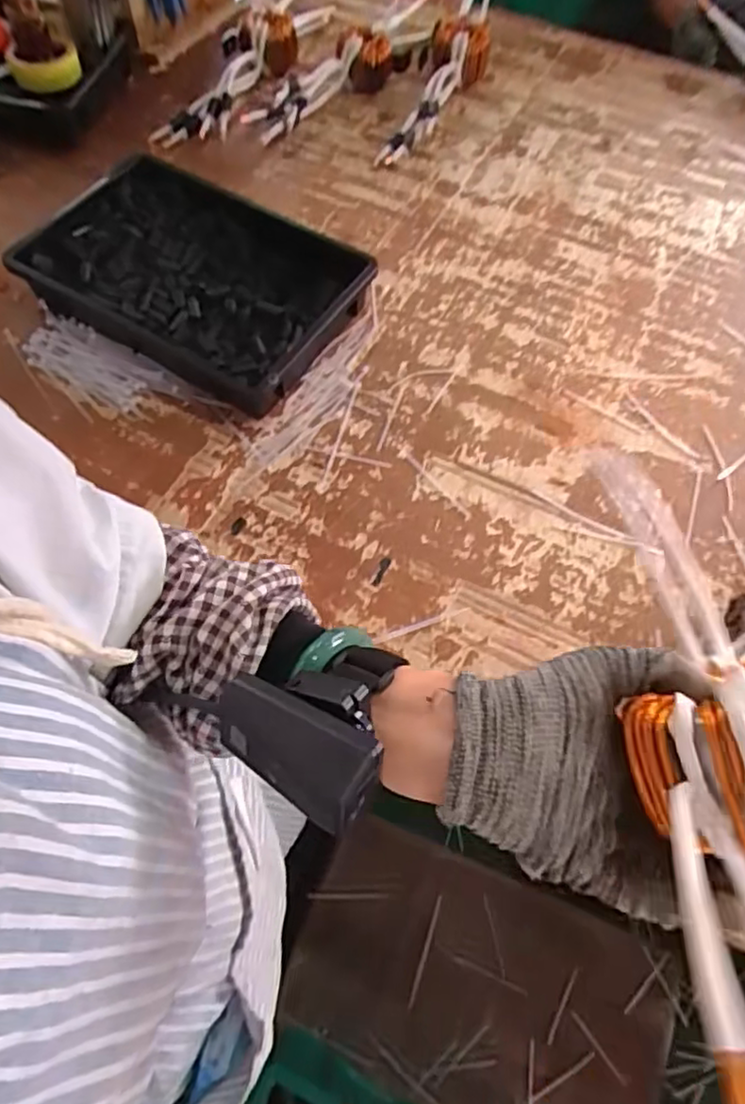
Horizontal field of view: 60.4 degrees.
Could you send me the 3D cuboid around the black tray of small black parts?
[{"bbox_3d":[-0.226,-0.341,0.771,0.397,0.057,0.252,32,68,13],"label":"black tray of small black parts"}]

